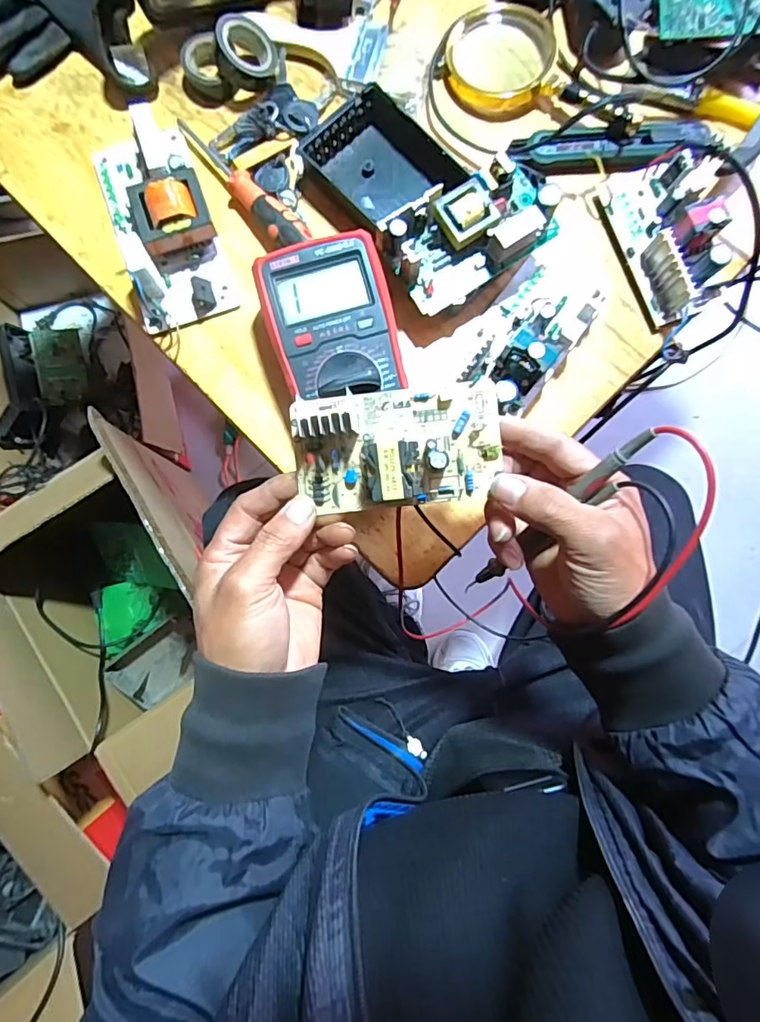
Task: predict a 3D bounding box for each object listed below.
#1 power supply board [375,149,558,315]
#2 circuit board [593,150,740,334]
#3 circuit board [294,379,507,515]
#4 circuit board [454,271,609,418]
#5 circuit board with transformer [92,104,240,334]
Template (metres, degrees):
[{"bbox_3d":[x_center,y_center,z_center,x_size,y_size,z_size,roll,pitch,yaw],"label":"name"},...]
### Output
[{"bbox_3d":[0.079,-0.214,0.393,0.149,0.042,0.070,-34,85,-3],"label":"power supply board"},{"bbox_3d":[0.232,-0.218,0.411,0.077,0.037,0.125,-21,84,-2],"label":"circuit board"},{"bbox_3d":[0.011,-0.038,0.309,0.121,0.035,0.069,-6,84,0],"label":"circuit board"},{"bbox_3d":[0.111,-0.132,0.401,0.067,0.044,0.132,36,85,4],"label":"circuit board"},{"bbox_3d":[-0.175,-0.232,0.412,0.077,0.040,0.160,-19,84,-2],"label":"circuit board with transformer"}]

